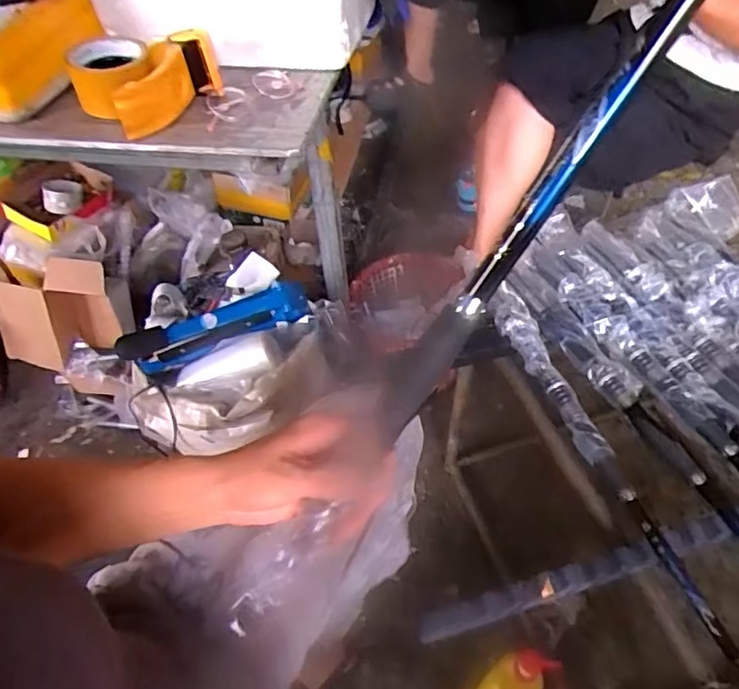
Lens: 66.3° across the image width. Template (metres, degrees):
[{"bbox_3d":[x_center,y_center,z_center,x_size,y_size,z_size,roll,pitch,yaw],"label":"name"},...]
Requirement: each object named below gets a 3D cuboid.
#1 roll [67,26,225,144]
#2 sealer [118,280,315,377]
[{"bbox_3d":[-0.262,-0.321,0.682,0.145,0.063,0.145,-2,50,2],"label":"roll"},{"bbox_3d":[-0.246,-0.033,0.942,0.316,0.132,0.076,-25,53,-17],"label":"sealer"}]

